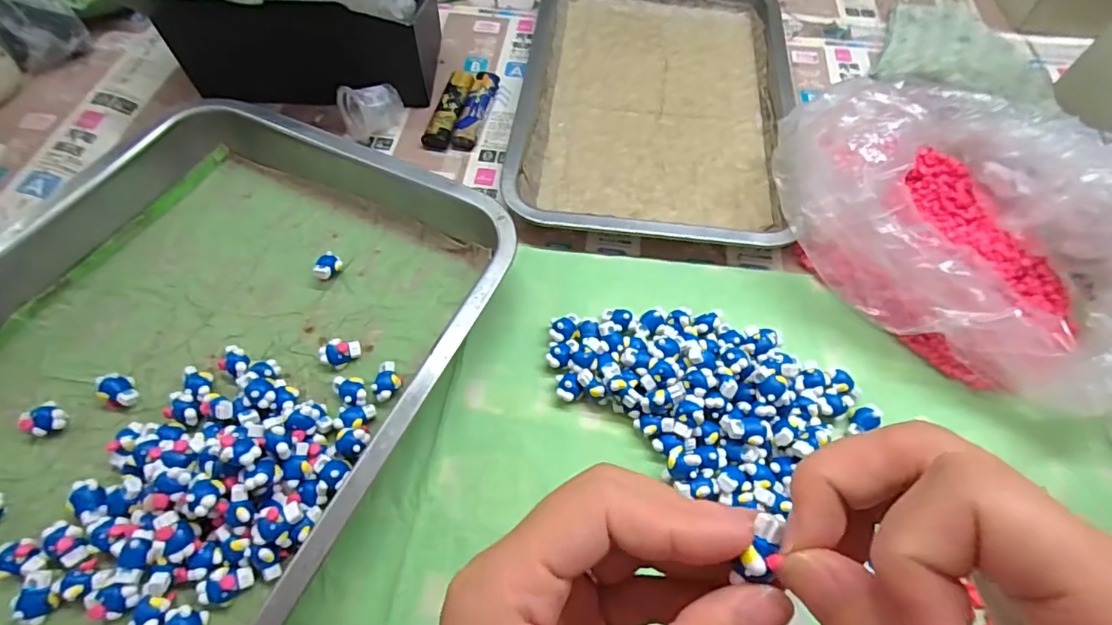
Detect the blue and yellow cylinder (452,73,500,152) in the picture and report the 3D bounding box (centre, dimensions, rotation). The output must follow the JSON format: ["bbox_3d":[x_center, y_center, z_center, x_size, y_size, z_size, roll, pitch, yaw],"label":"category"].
[{"bbox_3d":[-0.062,-0.160,0.417,0.018,0.012,0.081,10,60,5],"label":"blue and yellow cylinder"}]

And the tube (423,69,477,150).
[{"bbox_3d":[-0.082,-0.159,0.416,0.021,0.011,0.081,11,60,5],"label":"tube"}]

